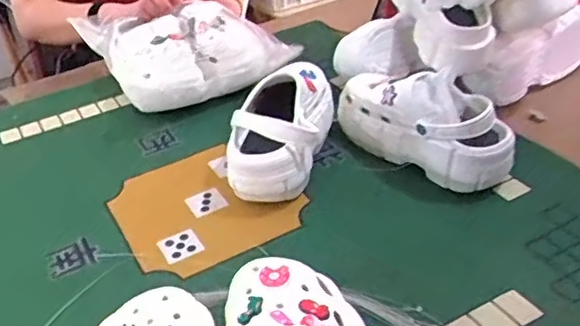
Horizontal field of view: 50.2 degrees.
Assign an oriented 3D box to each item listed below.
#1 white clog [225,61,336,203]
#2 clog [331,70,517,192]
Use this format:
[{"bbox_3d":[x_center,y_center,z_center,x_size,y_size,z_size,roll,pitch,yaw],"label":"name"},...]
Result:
[{"bbox_3d":[-0.010,-0.042,0.822,0.112,0.120,0.211,5,36,13],"label":"white clog"},{"bbox_3d":[0.178,-0.060,0.833,0.248,0.127,0.096,27,46,37],"label":"clog"}]

